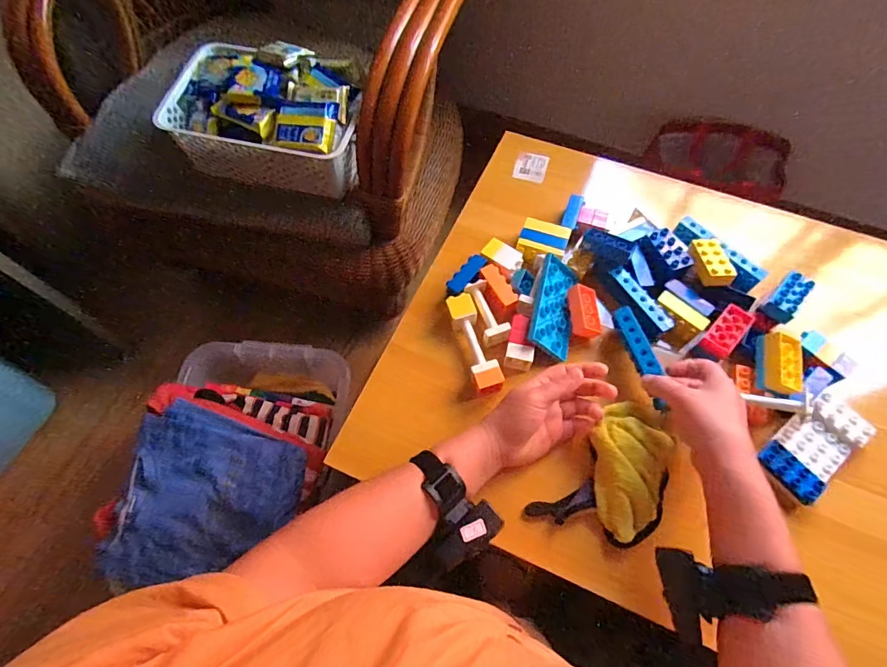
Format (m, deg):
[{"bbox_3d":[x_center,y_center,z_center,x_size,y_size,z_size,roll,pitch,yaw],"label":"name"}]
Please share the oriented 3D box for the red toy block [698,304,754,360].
[{"bbox_3d":[0.336,-0.001,0.524,0.032,0.026,0.070,40,70,18],"label":"red toy block"}]

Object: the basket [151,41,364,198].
[{"bbox_3d":[-0.282,-0.357,0.723,0.302,0.117,0.196,11,64,5],"label":"basket"}]

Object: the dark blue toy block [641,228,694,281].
[{"bbox_3d":[0.287,-0.103,0.567,0.035,0.020,0.070,-19,65,-9],"label":"dark blue toy block"}]

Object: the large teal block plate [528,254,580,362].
[{"bbox_3d":[0.139,-0.033,0.552,0.061,0.008,0.127,25,66,-27],"label":"large teal block plate"}]

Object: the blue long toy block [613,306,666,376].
[{"bbox_3d":[0.226,0.008,0.517,0.022,0.017,0.091,-11,59,-6],"label":"blue long toy block"}]

